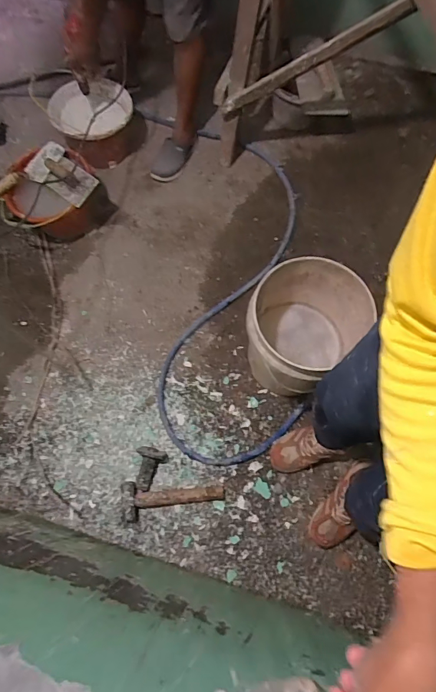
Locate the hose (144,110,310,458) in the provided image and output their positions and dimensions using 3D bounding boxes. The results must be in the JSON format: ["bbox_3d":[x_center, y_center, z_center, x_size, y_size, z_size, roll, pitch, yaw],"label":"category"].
[{"bbox_3d":[0.038,-0.268,1.428,0.512,0.043,1.333,-4,73,0],"label":"hose"}]

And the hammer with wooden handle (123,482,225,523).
[{"bbox_3d":[-0.127,0.443,1.196,0.291,0.036,0.108,0,90,-9],"label":"hammer with wooden handle"}]

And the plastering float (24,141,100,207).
[{"bbox_3d":[-0.500,-0.555,1.303,0.237,0.072,0.134,39,77,12],"label":"plastering float"}]

